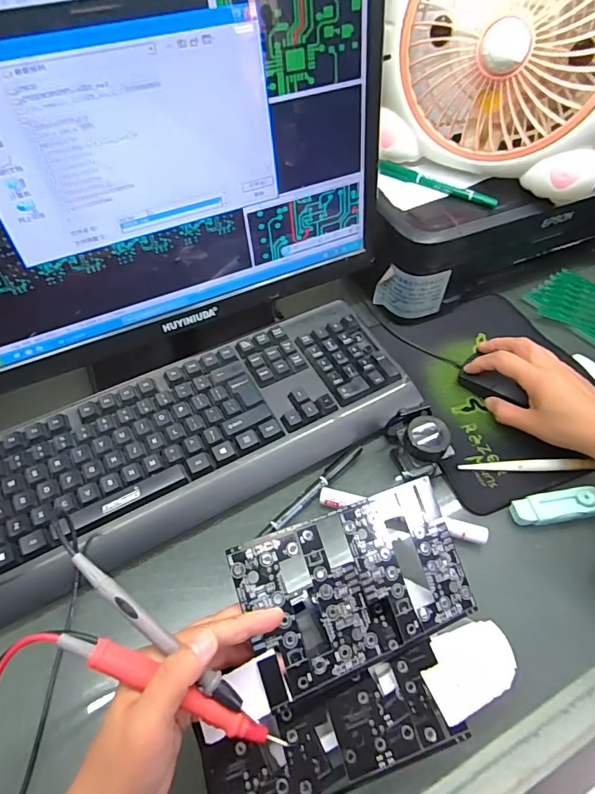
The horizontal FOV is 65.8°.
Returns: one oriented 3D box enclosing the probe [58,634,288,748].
[{"bbox_3d":[-0.067,0.164,0.256,0.136,0.008,0.015,32,55,-8],"label":"probe"}]

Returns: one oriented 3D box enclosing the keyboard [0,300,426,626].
[{"bbox_3d":[-0.094,0.035,0.432,0.427,0.032,0.154,-24,56,-18],"label":"keyboard"}]

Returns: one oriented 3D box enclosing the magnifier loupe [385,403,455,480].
[{"bbox_3d":[0.112,0.044,0.426,0.041,0.060,0.050,-11,53,-9],"label":"magnifier loupe"}]

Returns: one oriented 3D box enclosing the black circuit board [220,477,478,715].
[{"bbox_3d":[0.044,0.131,0.326,0.163,0.005,0.101,-14,78,-20],"label":"black circuit board"}]

